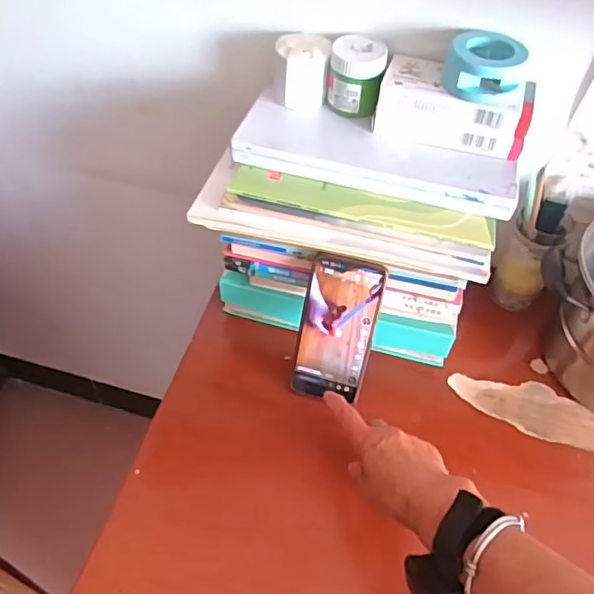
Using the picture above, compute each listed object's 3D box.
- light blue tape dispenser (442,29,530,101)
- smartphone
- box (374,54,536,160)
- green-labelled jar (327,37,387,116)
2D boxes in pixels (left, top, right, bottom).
[{"bbox_3d":[0.178,-0.222,0.539,0.069,0.044,0.056,18,52,9],"label":"light blue tape dispenser"},{"bbox_3d":[0.042,0.035,0.596,0.078,0.164,0.008,14,23,6],"label":"smartphone"},{"bbox_3d":[0.160,-0.194,0.575,0.149,0.053,0.070,15,51,7],"label":"box"},{"bbox_3d":[0.062,-0.230,0.591,0.055,0.061,0.056,3,51,-3],"label":"green-labelled jar"}]

